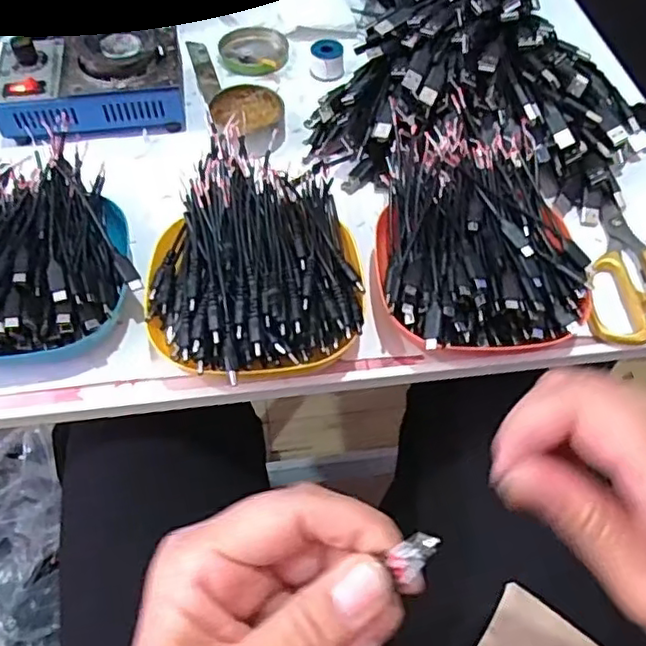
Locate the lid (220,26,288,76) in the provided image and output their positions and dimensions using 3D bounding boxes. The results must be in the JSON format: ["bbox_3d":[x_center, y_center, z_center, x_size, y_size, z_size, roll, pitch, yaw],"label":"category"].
[{"bbox_3d":[-0.067,-0.264,0.606,0.065,0.014,0.061,0,57,-1],"label":"lid"}]

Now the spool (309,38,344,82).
[{"bbox_3d":[0.004,-0.243,0.580,0.030,0.022,0.030,0,57,-1],"label":"spool"}]

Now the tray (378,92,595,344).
[{"bbox_3d":[0.096,-0.071,0.440,0.129,0.063,0.197,-8,58,-6],"label":"tray"}]

